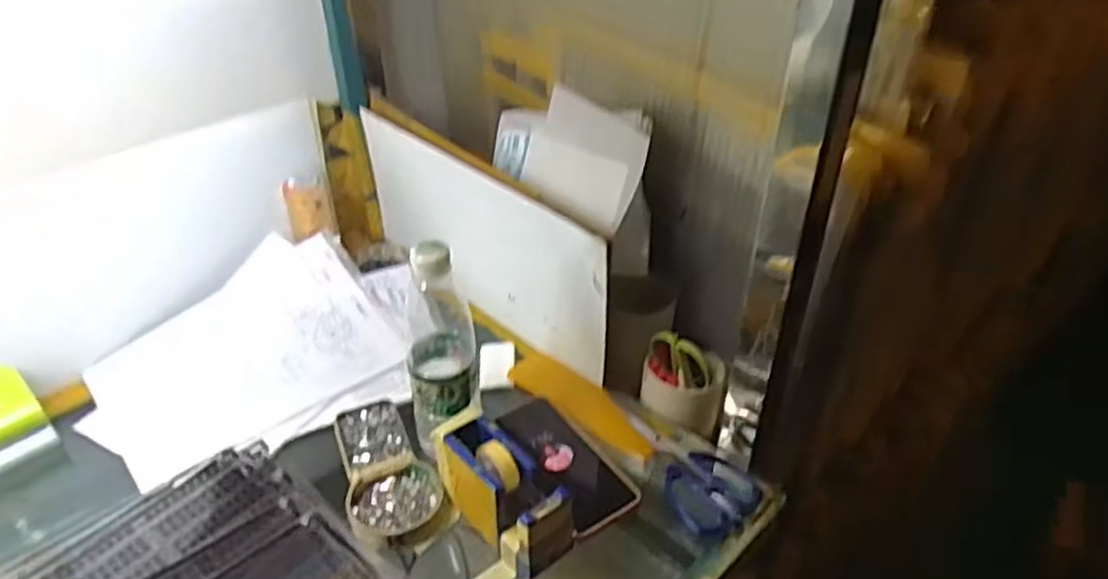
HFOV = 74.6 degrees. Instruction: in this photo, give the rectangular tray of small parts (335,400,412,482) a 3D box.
[{"bbox_3d":[-0.179,0.145,0.716,0.060,0.014,0.092,-16,38,-18],"label":"rectangular tray of small parts"}]

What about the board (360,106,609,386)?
[{"bbox_3d":[-0.094,-0.056,0.831,0.017,0.201,0.404,-35,50,-30],"label":"board"}]

